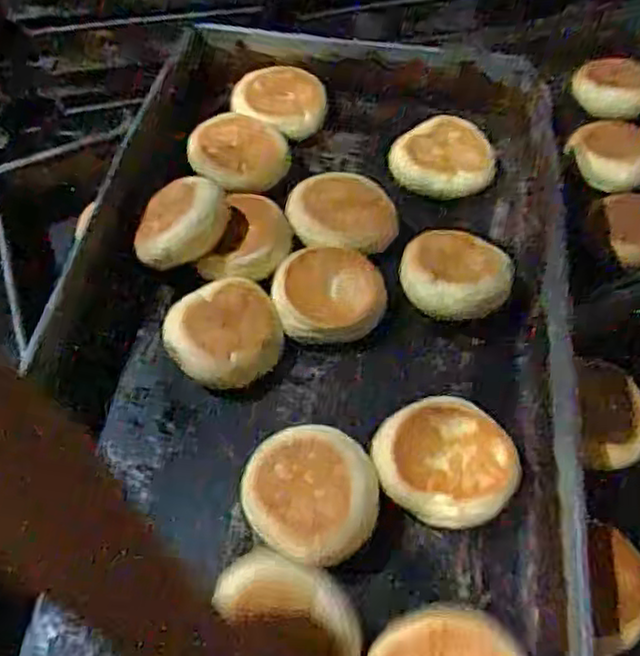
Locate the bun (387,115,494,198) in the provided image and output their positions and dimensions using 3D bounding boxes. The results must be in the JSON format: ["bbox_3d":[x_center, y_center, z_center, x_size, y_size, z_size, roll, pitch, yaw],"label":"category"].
[{"bbox_3d":[0.112,-0.158,0.656,0.095,0.046,0.062,2,56,1],"label":"bun"}]

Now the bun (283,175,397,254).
[{"bbox_3d":[0.020,-0.102,0.610,0.093,0.029,0.063,4,56,3],"label":"bun"}]

